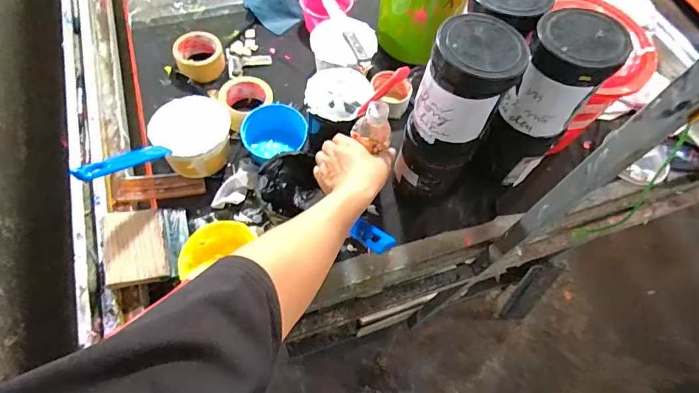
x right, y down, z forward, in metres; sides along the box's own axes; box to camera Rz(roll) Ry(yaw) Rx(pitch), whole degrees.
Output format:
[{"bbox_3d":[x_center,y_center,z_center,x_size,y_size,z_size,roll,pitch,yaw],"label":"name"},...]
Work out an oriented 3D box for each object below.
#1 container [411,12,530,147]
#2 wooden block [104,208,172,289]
[{"bbox_3d":[0.152,-0.143,0.538,0.105,0.139,0.102,2,62,-4],"label":"container"},{"bbox_3d":[-0.332,0.077,0.645,0.083,0.012,0.123,-2,63,-30],"label":"wooden block"}]

